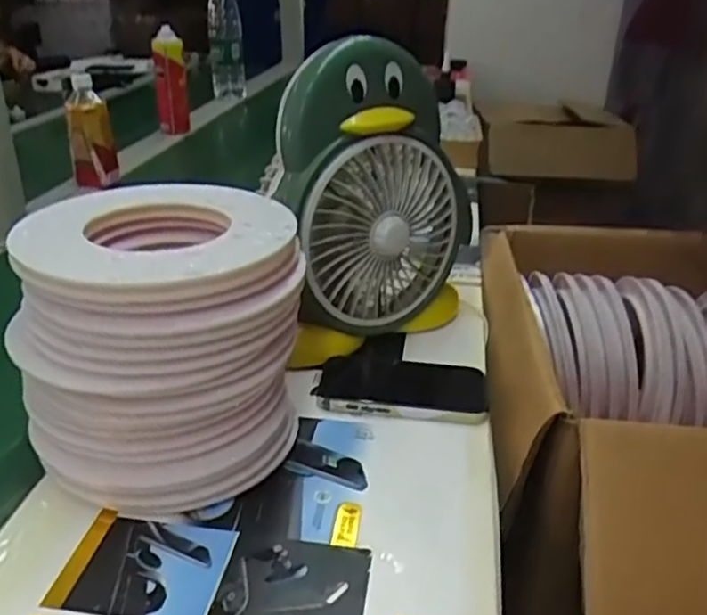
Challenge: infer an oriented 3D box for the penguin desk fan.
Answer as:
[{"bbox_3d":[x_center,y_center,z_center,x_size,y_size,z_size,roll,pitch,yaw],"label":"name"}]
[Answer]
[{"bbox_3d":[0.028,-0.094,0.675,0.229,0.293,0.091,-11,29,-24],"label":"penguin desk fan"}]

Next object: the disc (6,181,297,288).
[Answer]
[{"bbox_3d":[-0.139,-0.057,0.484,0.187,0.016,0.182,1,26,-1],"label":"disc"}]

